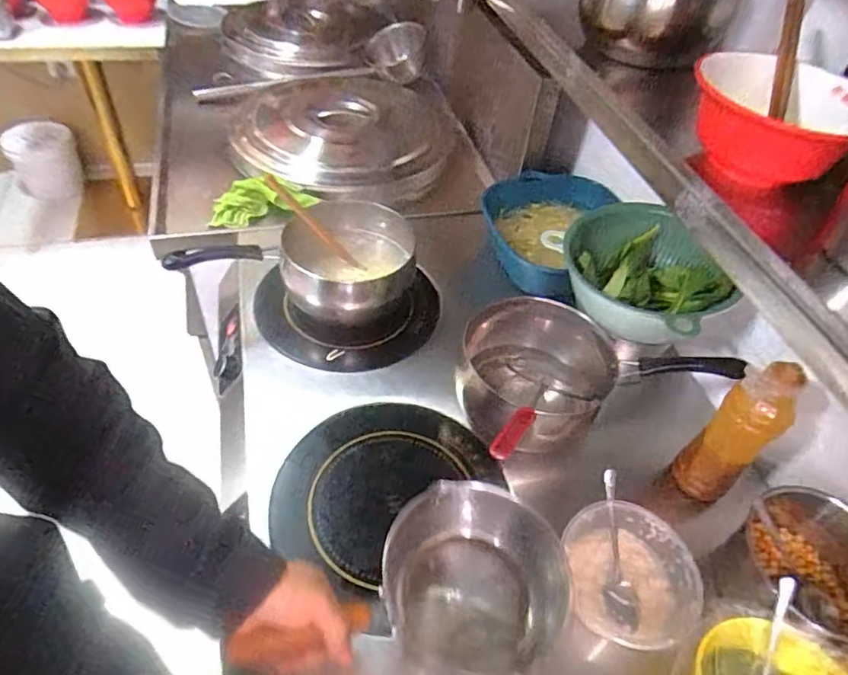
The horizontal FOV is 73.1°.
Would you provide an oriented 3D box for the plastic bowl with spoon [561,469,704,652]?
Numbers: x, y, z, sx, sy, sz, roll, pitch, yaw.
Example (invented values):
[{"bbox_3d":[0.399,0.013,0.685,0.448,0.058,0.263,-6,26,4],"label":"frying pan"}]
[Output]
[{"bbox_3d":[0.218,0.258,0.622,0.142,0.063,0.142,32,52,20],"label":"plastic bowl with spoon"}]

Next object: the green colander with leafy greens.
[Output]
[{"bbox_3d":[0.300,-0.088,0.788,0.191,0.094,0.239,-31,58,-30],"label":"green colander with leafy greens"}]

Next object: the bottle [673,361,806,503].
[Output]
[{"bbox_3d":[0.353,0.115,0.658,0.055,0.219,0.064,-14,51,-18],"label":"bottle"}]

